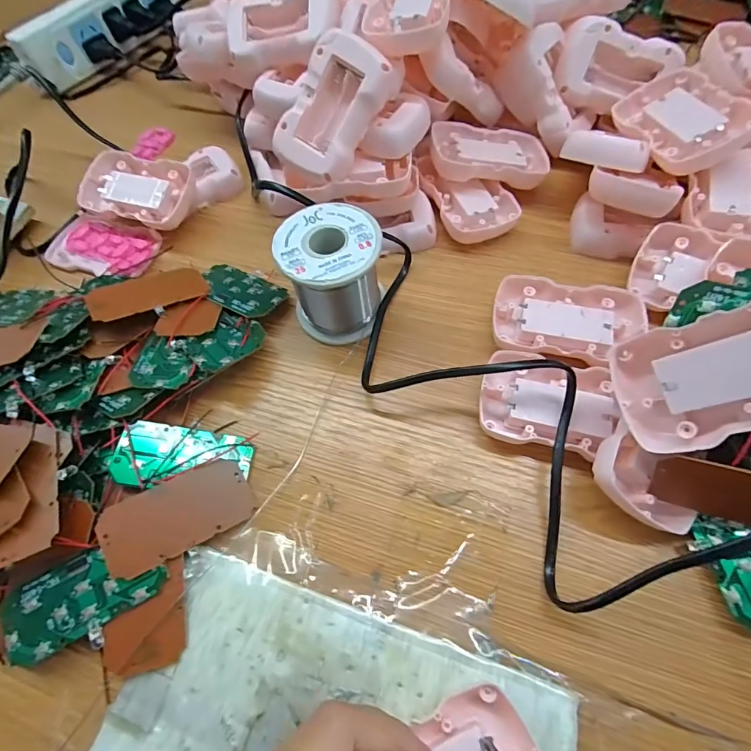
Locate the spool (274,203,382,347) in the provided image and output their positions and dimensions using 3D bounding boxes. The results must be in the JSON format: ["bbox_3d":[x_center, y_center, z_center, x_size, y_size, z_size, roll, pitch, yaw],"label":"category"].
[{"bbox_3d":[-0.026,-0.060,0.274,0.059,0.068,0.059,-2,63,4],"label":"spool"}]

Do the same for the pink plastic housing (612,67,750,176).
[{"bbox_3d":[0.206,-0.171,0.295,0.057,0.022,0.085,-24,52,19],"label":"pink plastic housing"}]

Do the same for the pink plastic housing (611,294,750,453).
[{"bbox_3d":[0.150,-0.001,0.179,0.017,0.087,0.054,-4,75,-46],"label":"pink plastic housing"}]

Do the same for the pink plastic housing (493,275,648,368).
[{"bbox_3d":[0.120,-0.031,0.271,0.090,0.020,0.057,7,64,9],"label":"pink plastic housing"}]

